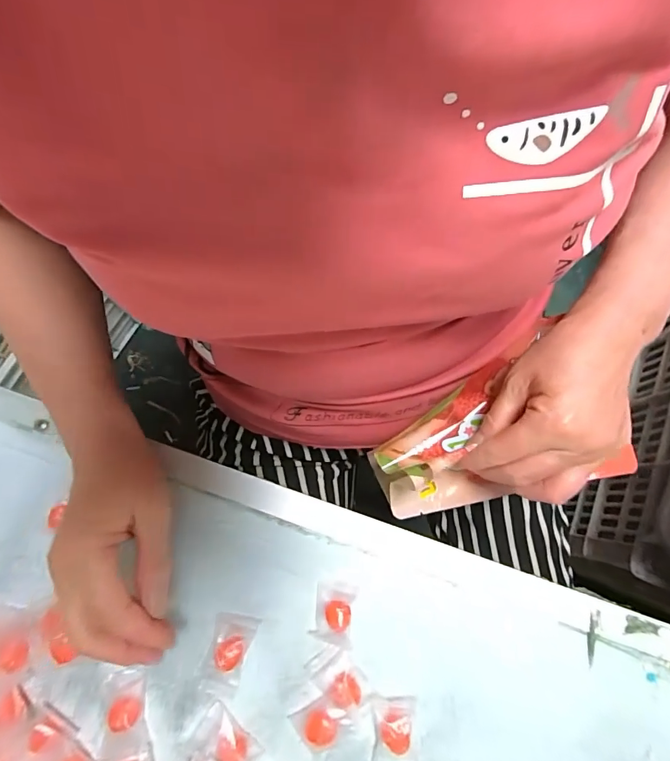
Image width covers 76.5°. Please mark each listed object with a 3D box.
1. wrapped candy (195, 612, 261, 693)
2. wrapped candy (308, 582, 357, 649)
[{"bbox_3d":[-0.081,0.202,0.314,0.032,0.012,0.052,16,75,6],"label":"wrapped candy"},{"bbox_3d":[-0.001,0.176,0.320,0.031,0.014,0.041,8,74,4],"label":"wrapped candy"}]

